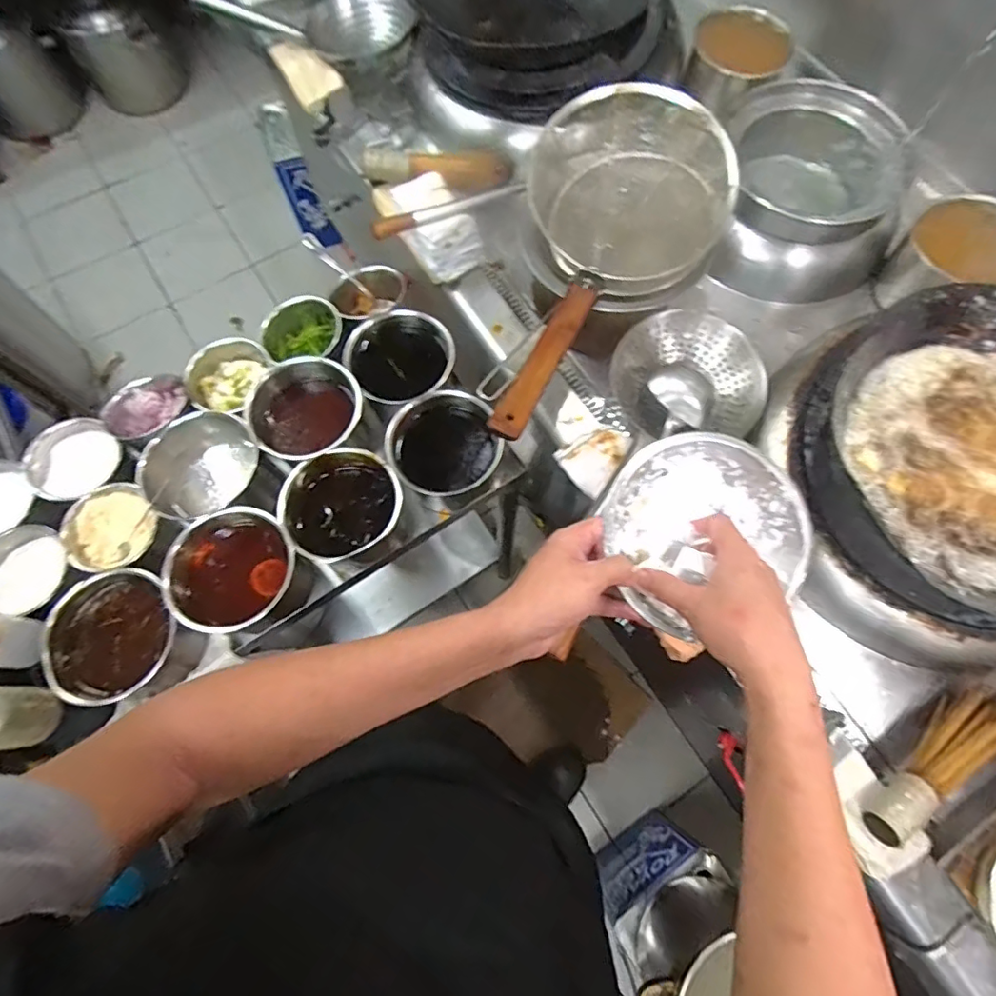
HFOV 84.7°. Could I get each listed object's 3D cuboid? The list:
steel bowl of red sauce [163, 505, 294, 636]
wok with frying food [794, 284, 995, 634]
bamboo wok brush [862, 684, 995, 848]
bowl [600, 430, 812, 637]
[{"bbox_3d":[-0.332,0.096,0.699,0.148,0.082,0.154,0,71,-1],"label":"steel bowl of red sauce"},{"bbox_3d":[0.640,-0.051,0.704,0.421,0.115,0.413,2,71,0],"label":"wok with frying food"},{"bbox_3d":[0.543,0.316,0.660,0.263,0.047,0.059,-31,74,-11],"label":"bamboo wok brush"},{"bbox_3d":[0.175,0.026,0.476,0.168,0.050,0.153,0,71,-1],"label":"bowl"}]

